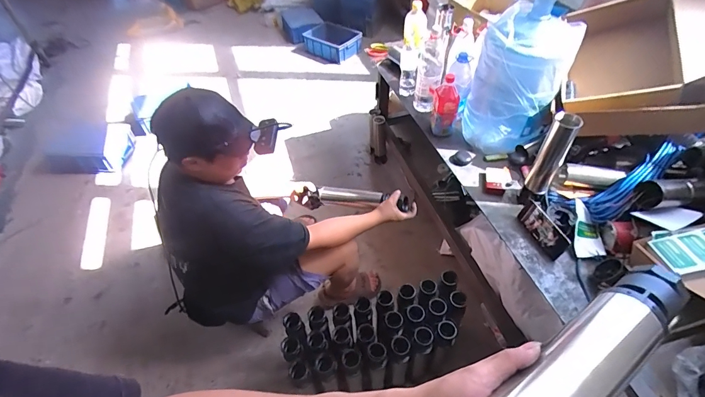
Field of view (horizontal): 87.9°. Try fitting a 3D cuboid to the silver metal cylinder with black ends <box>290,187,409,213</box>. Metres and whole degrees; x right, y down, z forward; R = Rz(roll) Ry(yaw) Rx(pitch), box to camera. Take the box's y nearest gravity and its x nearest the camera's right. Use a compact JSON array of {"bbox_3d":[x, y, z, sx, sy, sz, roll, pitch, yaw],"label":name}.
[{"bbox_3d":[-0.015,-0.006,1.256,0.431,0.064,0.069,1,47,27],"label":"silver metal cylinder with black ends"}]

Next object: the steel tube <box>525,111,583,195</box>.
[{"bbox_3d":[0.545,-0.111,1.008,0.067,0.262,0.061,27,56,24],"label":"steel tube"}]

